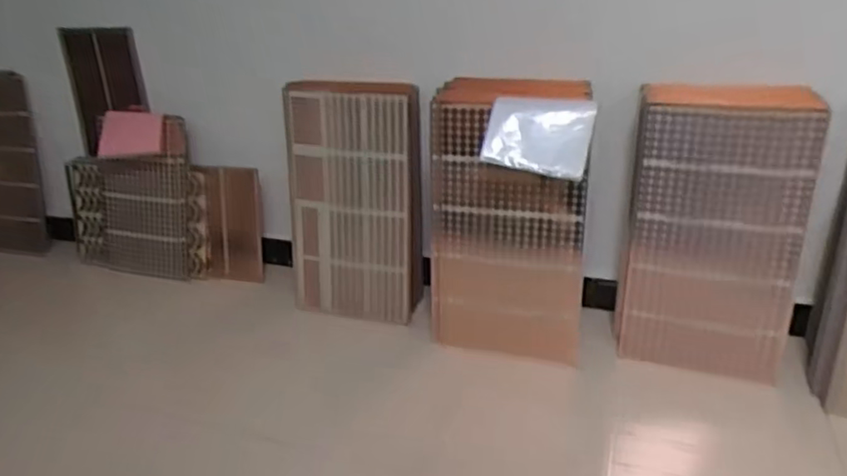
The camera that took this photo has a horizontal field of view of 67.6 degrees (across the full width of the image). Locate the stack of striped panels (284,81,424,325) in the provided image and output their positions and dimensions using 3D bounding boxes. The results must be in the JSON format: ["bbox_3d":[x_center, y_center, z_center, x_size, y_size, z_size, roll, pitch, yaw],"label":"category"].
[{"bbox_3d":[-0.184,-0.089,1.698,0.358,0.628,0.115,2,10,10],"label":"stack of striped panels"}]

